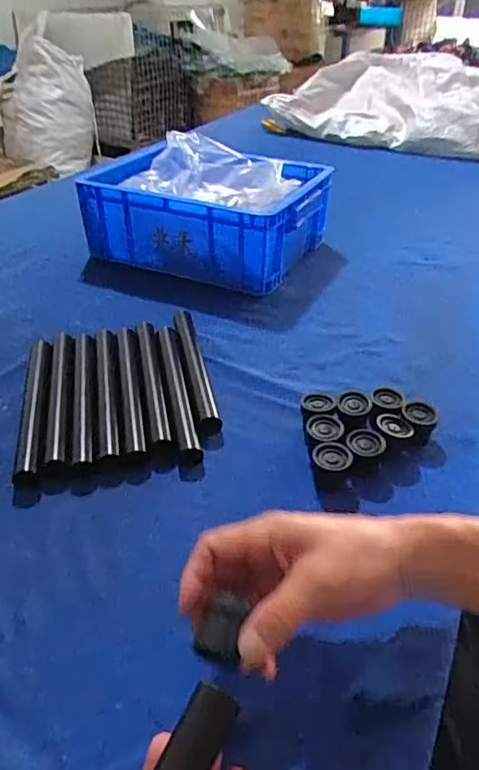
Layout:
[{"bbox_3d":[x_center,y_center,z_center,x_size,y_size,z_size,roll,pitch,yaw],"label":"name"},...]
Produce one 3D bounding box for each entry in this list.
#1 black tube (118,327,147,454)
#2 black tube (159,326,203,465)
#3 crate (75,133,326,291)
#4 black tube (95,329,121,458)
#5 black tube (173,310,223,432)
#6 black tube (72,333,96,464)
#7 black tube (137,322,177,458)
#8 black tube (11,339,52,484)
[{"bbox_3d":[-0.119,0.003,0.601,0.020,0.028,0.200,-6,39,-10],"label":"black tube"},{"bbox_3d":[-0.067,0.005,0.604,0.024,0.025,0.212,-6,39,-10],"label":"black tube"},{"bbox_3d":[-0.049,-0.279,0.882,0.324,0.132,0.247,17,41,19],"label":"crate"},{"bbox_3d":[-0.143,0.006,0.597,0.020,0.024,0.209,-6,39,-10],"label":"black tube"},{"bbox_3d":[-0.050,-0.023,0.633,0.025,0.018,0.214,-7,39,-11],"label":"black tube"},{"bbox_3d":[-0.165,0.012,0.589,0.023,0.026,0.203,-5,39,-9],"label":"black tube"},{"bbox_3d":[-0.094,0.001,0.610,0.022,0.028,0.224,-7,39,-11],"label":"black tube"},{"bbox_3d":[-0.214,0.019,0.582,0.028,0.024,0.219,-7,39,-11],"label":"black tube"}]

